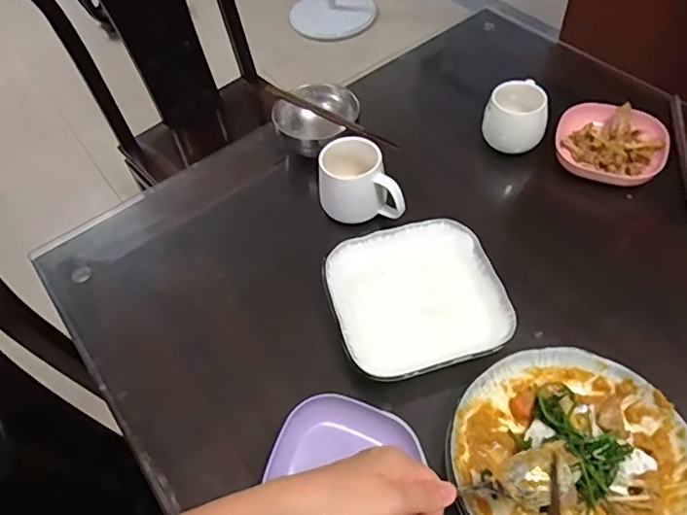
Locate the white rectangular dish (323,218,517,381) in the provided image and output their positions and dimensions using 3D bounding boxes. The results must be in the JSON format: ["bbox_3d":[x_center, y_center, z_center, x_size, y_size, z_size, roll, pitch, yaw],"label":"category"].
[{"bbox_3d":[0.086,0.051,0.663,0.199,0.040,0.199,-14,54,-5],"label":"white rectangular dish"}]

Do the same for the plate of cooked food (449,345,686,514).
[{"bbox_3d":[0.215,0.197,0.520,0.218,0.065,0.212,-3,54,4],"label":"plate of cooked food"}]

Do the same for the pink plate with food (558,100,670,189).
[{"bbox_3d":[0.386,-0.168,0.790,0.149,0.039,0.135,27,61,23],"label":"pink plate with food"}]

